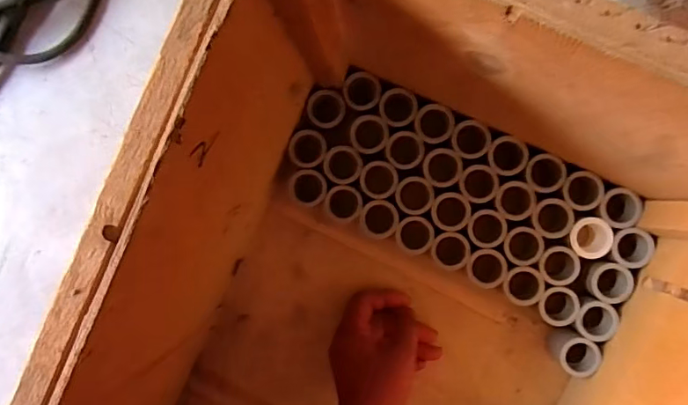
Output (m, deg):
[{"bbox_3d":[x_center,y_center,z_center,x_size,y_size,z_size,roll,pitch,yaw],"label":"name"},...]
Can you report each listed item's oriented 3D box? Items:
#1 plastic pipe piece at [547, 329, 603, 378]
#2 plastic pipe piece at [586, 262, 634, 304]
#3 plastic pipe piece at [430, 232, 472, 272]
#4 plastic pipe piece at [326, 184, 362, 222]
[{"bbox_3d":[0.192,0.124,0.415,0.032,0.035,0.030,0,91,7],"label":"plastic pipe piece"},{"bbox_3d":[0.214,0.064,0.405,0.032,0.027,0.030,0,91,7],"label":"plastic pipe piece"},{"bbox_3d":[0.089,0.040,0.419,0.031,0.036,0.029,0,91,7],"label":"plastic pipe piece"},{"bbox_3d":[0.001,0.001,0.425,0.030,0.035,0.030,6,92,7],"label":"plastic pipe piece"}]

